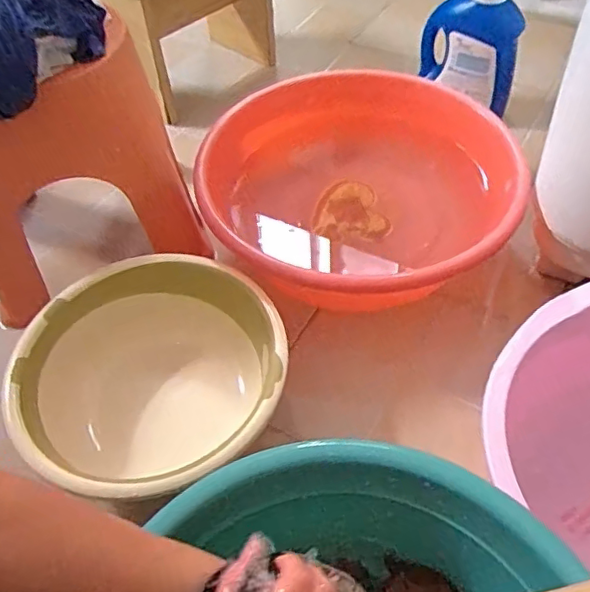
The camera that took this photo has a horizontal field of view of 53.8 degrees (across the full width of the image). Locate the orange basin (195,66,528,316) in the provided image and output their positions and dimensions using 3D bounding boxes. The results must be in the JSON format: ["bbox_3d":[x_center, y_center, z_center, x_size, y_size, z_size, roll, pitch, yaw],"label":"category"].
[{"bbox_3d":[0.079,-0.150,0.865,0.399,0.138,0.424,-2,51,2],"label":"orange basin"}]

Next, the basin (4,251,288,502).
[{"bbox_3d":[-0.160,0.116,0.743,0.303,0.182,0.285,23,56,21],"label":"basin"}]

